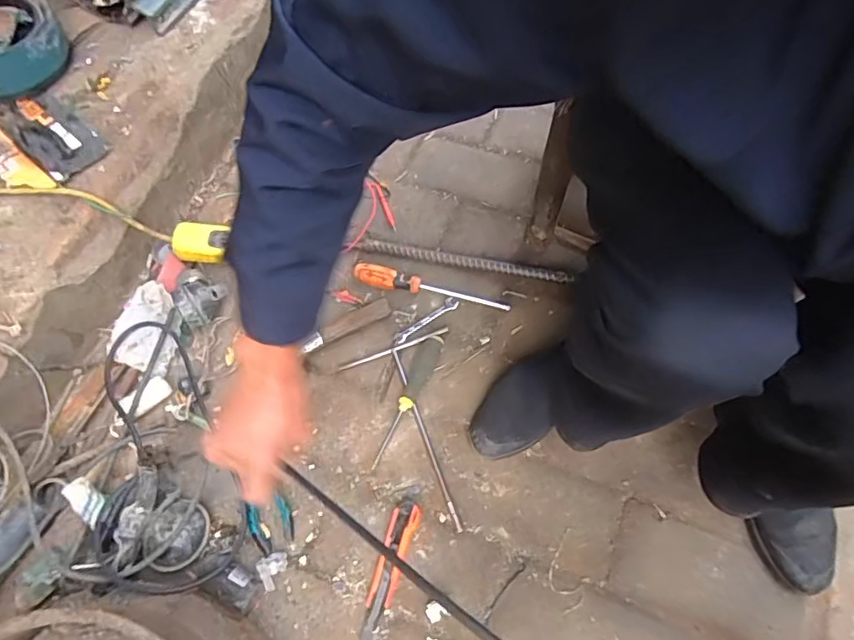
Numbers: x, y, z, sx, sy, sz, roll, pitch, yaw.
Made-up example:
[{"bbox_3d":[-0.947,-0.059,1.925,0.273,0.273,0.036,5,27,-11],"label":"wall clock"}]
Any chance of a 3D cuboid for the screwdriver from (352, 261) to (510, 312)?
[{"bbox_3d":[0.006,-0.048,0.854,0.245,0.025,0.033,15,66,8],"label":"screwdriver"}]

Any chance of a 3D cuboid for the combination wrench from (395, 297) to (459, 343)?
[{"bbox_3d":[0.000,-0.001,0.850,0.113,0.011,0.019,-31,68,-13],"label":"combination wrench"}]

